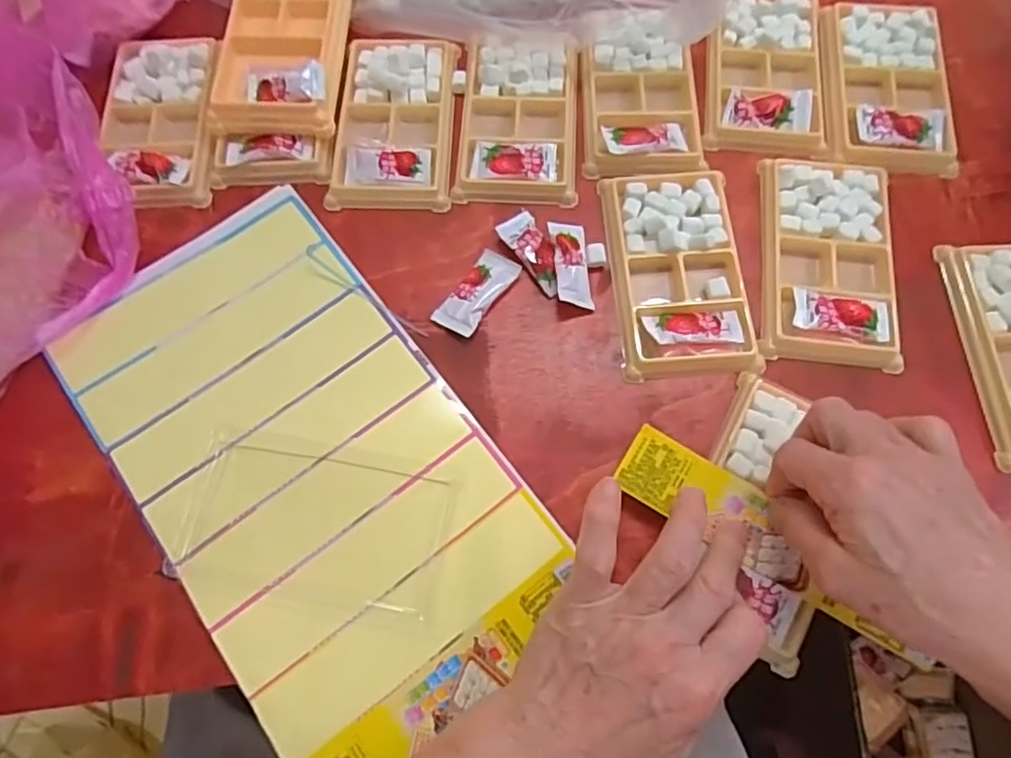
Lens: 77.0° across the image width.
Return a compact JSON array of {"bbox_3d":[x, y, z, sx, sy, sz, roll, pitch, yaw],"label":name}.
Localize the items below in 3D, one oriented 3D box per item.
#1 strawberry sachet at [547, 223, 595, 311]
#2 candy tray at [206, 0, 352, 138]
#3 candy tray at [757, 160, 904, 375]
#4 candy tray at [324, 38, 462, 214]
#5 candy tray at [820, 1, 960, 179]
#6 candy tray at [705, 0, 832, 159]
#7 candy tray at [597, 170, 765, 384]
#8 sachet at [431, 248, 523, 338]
[{"bbox_3d":[0.040,-0.070,0.389,0.022,0.011,0.055,-6,71,-1],"label":"strawberry sachet"},{"bbox_3d":[-0.152,-0.232,0.437,0.080,0.027,0.141,1,71,1],"label":"candy tray"},{"bbox_3d":[0.195,-0.073,0.384,0.074,0.014,0.133,6,71,3],"label":"candy tray"},{"bbox_3d":[-0.073,-0.178,0.425,0.078,0.011,0.135,2,71,2],"label":"candy tray"},{"bbox_3d":[0.256,-0.200,0.430,0.079,0.014,0.134,5,71,3],"label":"candy tray"},{"bbox_3d":[0.179,-0.214,0.434,0.077,0.014,0.127,6,71,3],"label":"candy tray"},{"bbox_3d":[0.104,-0.068,0.383,0.078,0.014,0.135,-3,71,0],"label":"candy tray"},{"bbox_3d":[-0.018,-0.052,0.388,0.027,0.005,0.058,34,75,12],"label":"sachet"}]

